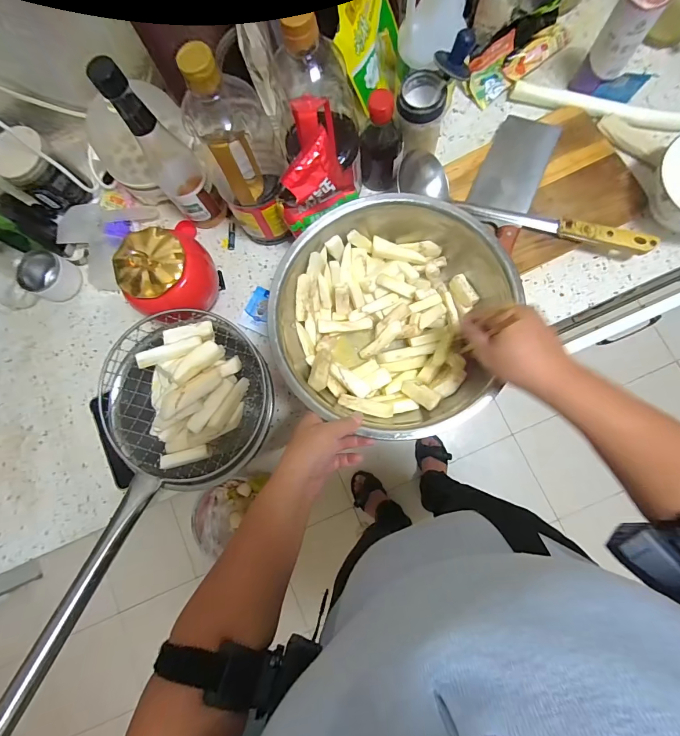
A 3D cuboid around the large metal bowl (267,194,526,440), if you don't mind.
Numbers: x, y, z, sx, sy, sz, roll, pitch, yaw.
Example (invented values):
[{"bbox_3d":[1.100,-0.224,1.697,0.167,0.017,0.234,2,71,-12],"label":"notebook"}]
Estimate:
[{"bbox_3d":[0.059,-0.065,0.477,0.265,0.112,0.283,-1,81,5],"label":"large metal bowl"}]

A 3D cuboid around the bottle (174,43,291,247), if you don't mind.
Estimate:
[{"bbox_3d":[-0.116,-0.247,0.451,0.091,0.260,0.078,-9,81,3],"label":"bottle"}]

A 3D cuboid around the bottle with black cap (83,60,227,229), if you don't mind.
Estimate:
[{"bbox_3d":[-0.224,-0.272,0.477,0.061,0.239,0.057,-33,80,-1],"label":"bottle with black cap"}]

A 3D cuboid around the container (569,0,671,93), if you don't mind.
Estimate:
[{"bbox_3d":[0.379,-0.445,0.503,0.052,0.141,0.053,-1,81,5],"label":"container"}]

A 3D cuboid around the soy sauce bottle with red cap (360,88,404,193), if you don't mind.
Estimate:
[{"bbox_3d":[0.057,-0.317,0.504,0.056,0.129,0.045,1,81,5],"label":"soy sauce bottle with red cap"}]

